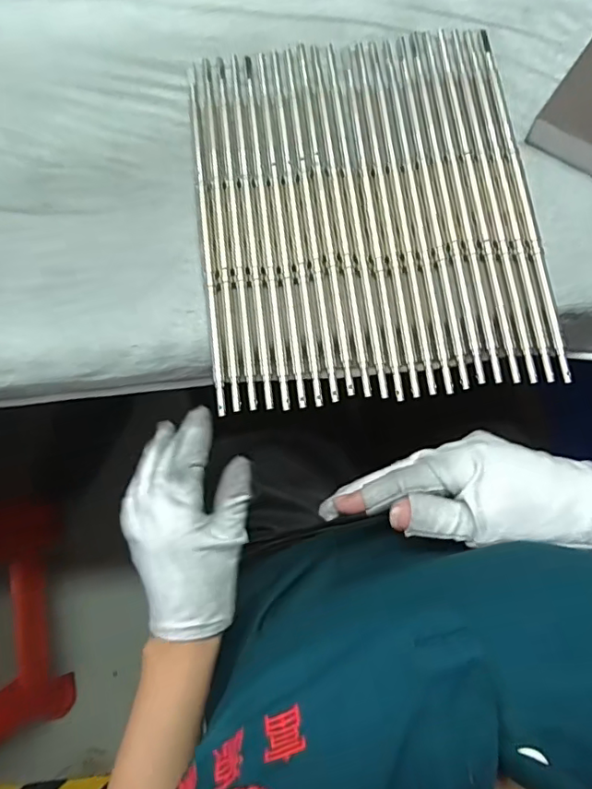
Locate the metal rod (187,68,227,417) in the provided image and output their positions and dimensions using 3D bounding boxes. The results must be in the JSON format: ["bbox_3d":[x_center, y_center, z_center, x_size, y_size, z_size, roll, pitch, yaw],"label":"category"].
[{"bbox_3d":[-0.060,-0.113,0.366,0.007,0.006,0.257,-8,78,0],"label":"metal rod"}]

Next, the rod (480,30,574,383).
[{"bbox_3d":[0.149,-0.135,0.361,0.008,0.008,0.261,-6,78,1],"label":"rod"}]

